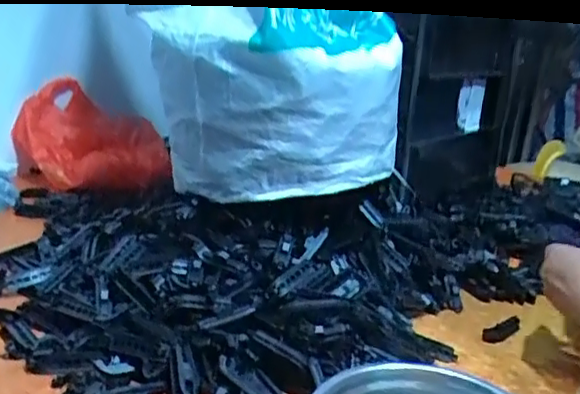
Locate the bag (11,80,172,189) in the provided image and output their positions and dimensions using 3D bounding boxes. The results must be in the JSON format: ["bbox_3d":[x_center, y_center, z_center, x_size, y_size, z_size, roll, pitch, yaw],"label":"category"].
[{"bbox_3d":[-0.356,-0.107,1.170,0.308,0.176,0.166,13,20,22],"label":"bag"}]

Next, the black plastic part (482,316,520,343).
[{"bbox_3d":[0.269,0.166,0.771,0.082,0.013,0.021,-10,25,-42],"label":"black plastic part"}]

